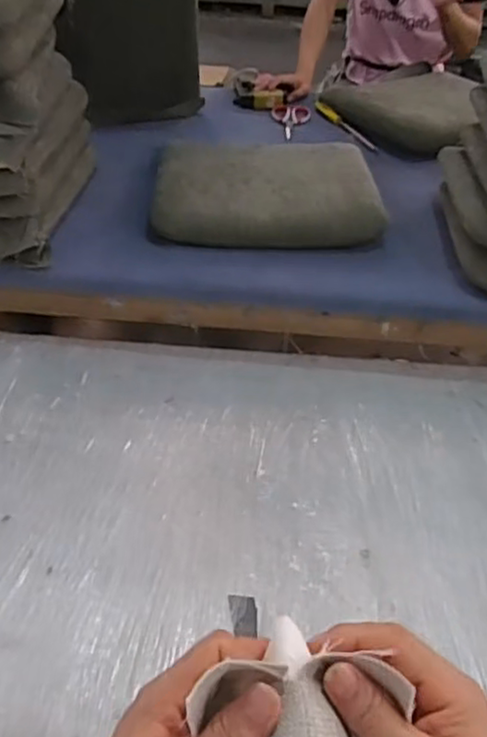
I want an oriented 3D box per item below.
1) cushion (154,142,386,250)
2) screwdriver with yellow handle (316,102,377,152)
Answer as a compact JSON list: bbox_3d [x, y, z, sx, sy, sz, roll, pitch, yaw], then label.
[{"bbox_3d":[0.042,-0.363,1.333,0.439,0.078,0.361,1,42,-2],"label":"cushion"},{"bbox_3d":[0.254,-0.614,1.648,0.020,0.022,0.302,-16,46,-18],"label":"screwdriver with yellow handle"}]

